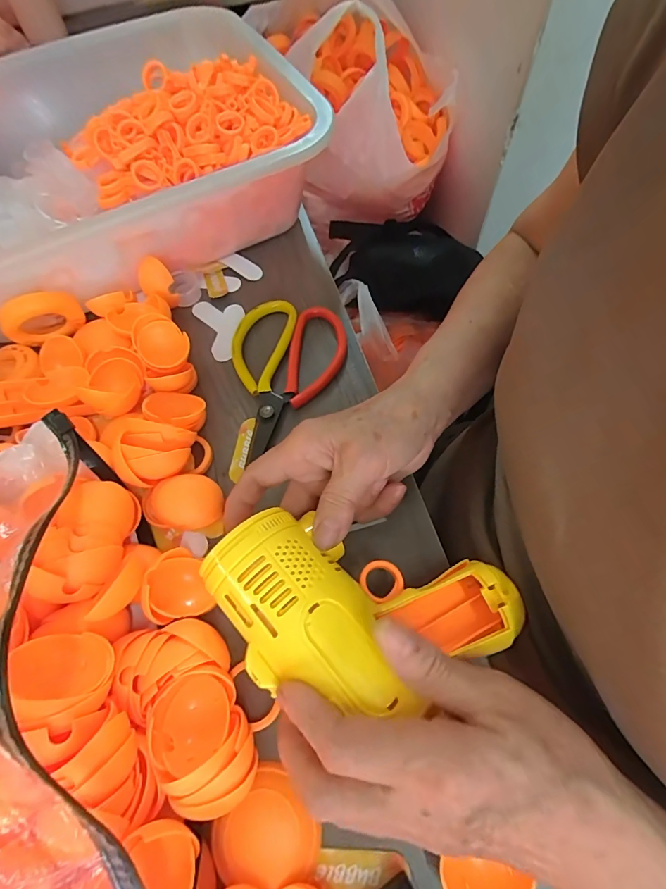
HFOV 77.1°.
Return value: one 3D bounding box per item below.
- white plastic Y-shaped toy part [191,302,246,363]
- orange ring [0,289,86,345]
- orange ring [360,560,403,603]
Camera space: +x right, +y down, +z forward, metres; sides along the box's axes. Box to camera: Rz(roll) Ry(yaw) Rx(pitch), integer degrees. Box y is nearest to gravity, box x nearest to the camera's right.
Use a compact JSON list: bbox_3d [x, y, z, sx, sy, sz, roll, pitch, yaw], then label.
[{"bbox_3d":[-0.093,-0.103,0.358,0.039,0.004,0.068,-25,65,-9],"label":"white plastic Y-shaped toy part"},{"bbox_3d":[-0.232,-0.101,0.333,0.057,0.049,0.016,-37,68,-14],"label":"orange ring"},{"bbox_3d":[0.027,0.077,0.235,0.024,0.004,0.023,5,54,-7],"label":"orange ring"}]

